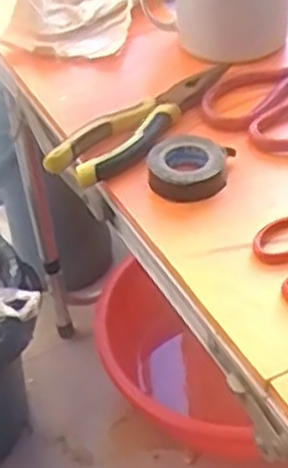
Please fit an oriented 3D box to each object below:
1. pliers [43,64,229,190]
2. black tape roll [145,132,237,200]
[{"bbox_3d":[0.003,-0.087,0.580,0.056,0.018,0.169,30,54,32],"label":"pliers"},{"bbox_3d":[0.033,-0.047,0.537,0.054,0.021,0.055,-3,44,3],"label":"black tape roll"}]

